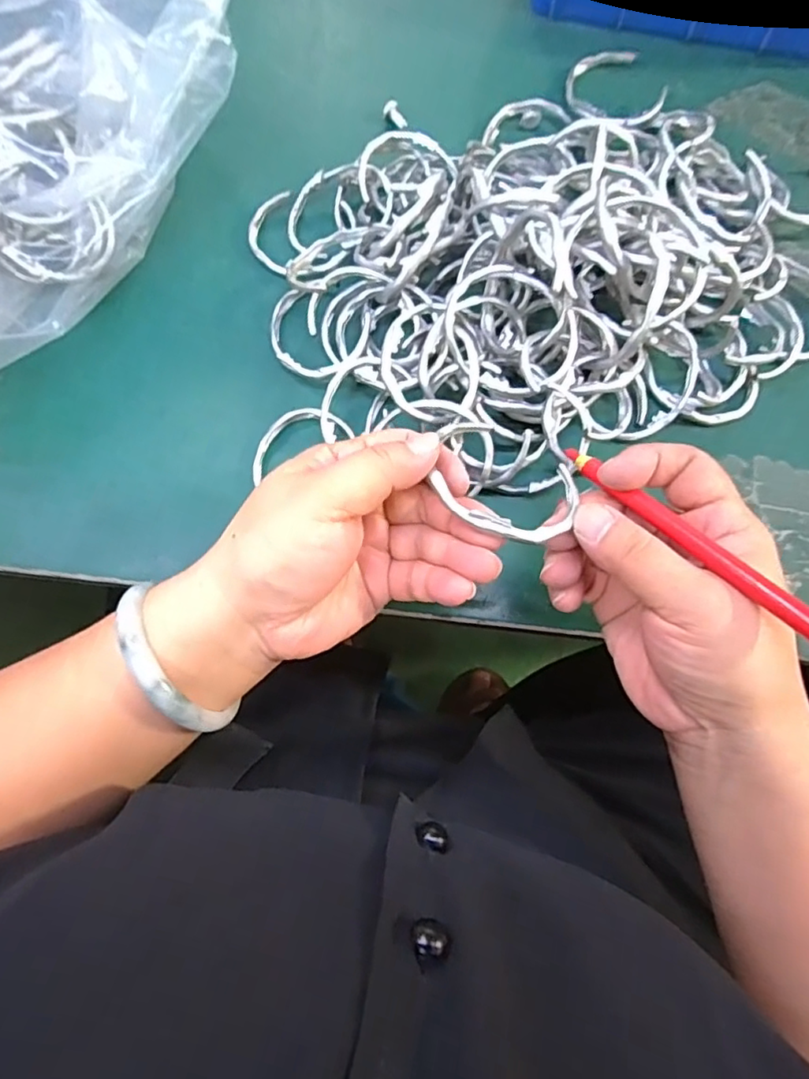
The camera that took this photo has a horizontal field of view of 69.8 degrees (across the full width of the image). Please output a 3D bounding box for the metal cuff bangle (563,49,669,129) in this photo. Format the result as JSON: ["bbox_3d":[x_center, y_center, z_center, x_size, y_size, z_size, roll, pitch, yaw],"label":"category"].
[{"bbox_3d":[0.134,-0.287,0.371,0.051,0.012,0.064,-19,77,-3],"label":"metal cuff bangle"}]

